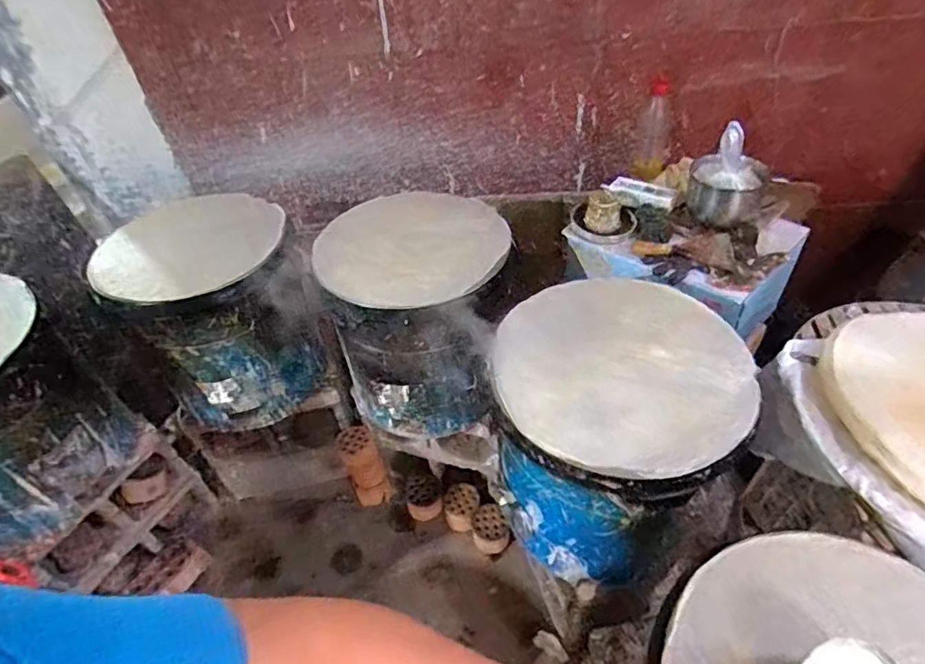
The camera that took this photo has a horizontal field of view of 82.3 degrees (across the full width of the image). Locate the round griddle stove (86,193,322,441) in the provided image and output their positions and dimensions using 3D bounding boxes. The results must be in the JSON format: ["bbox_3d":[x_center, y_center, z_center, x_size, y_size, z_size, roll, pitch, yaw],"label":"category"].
[{"bbox_3d":[-0.509,-0.039,1.138,0.321,0.385,0.348,-2,46,2],"label":"round griddle stove"}]

